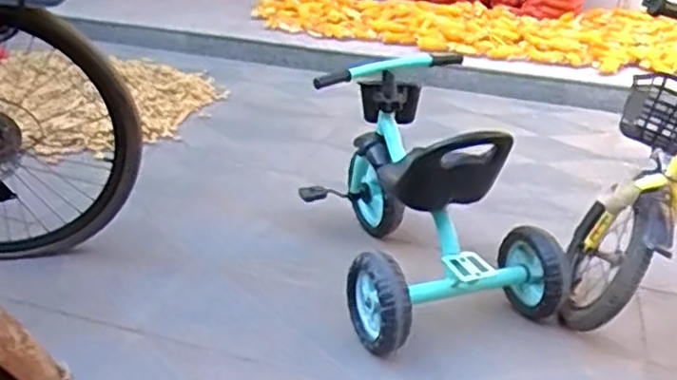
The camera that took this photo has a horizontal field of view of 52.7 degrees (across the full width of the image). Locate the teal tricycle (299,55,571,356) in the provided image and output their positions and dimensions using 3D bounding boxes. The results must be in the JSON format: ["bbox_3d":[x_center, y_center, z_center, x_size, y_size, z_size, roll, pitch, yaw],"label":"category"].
[{"bbox_3d":[0.185,-0.010,1.589,0.437,0.466,0.598,-7,27,-22],"label":"teal tricycle"}]

